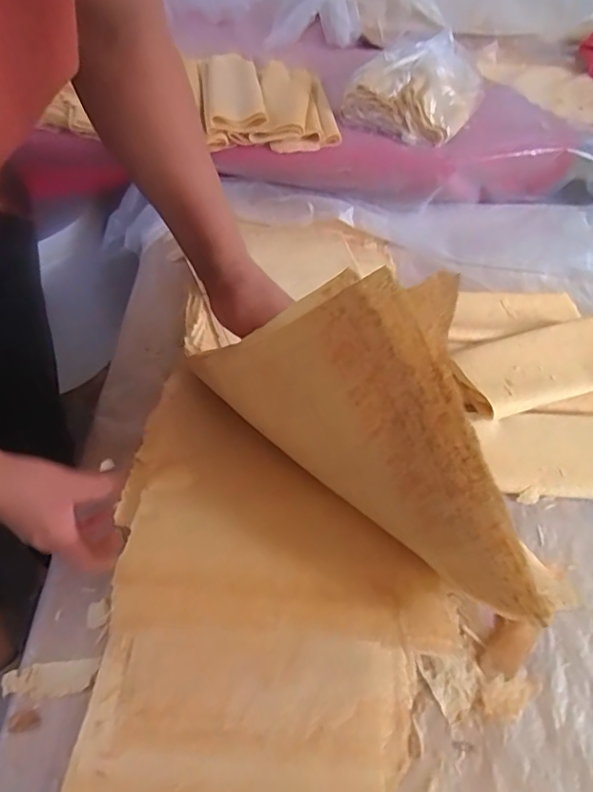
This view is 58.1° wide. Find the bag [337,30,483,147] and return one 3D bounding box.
[{"bbox_3d":[0.209,-0.551,0.950,0.207,0.123,0.169,22,53,12],"label":"bag"}]

